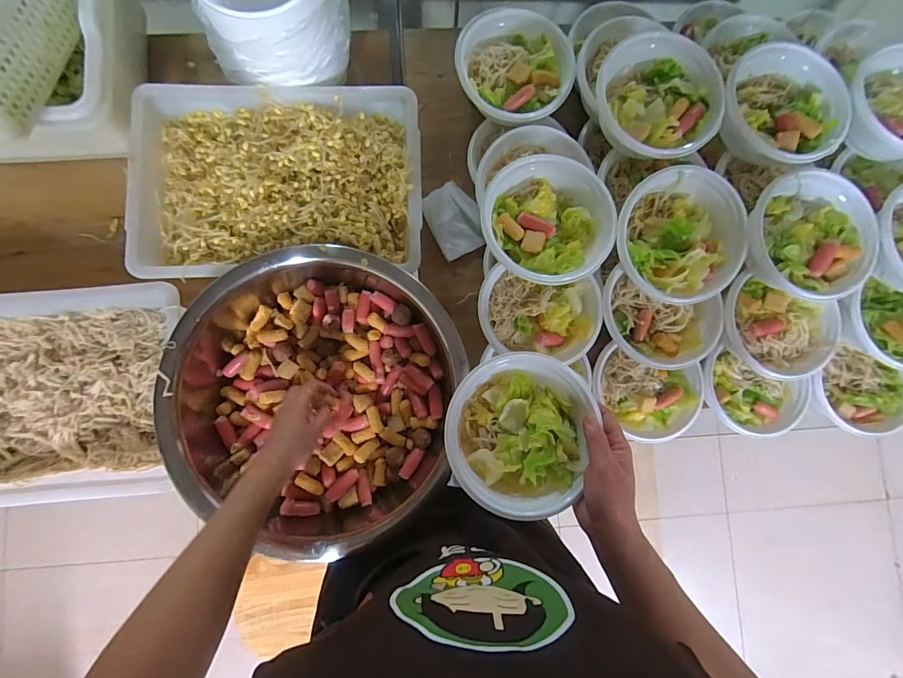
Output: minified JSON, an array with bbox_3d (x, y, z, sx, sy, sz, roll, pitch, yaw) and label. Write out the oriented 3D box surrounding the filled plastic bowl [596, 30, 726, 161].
[{"bbox_3d":[0.270,-0.308,0.515,0.145,0.068,0.152,0,85,-3],"label":"filled plastic bowl"}]

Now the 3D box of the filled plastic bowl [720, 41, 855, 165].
[{"bbox_3d":[0.424,-0.297,0.523,0.163,0.053,0.136,22,84,-1],"label":"filled plastic bowl"}]

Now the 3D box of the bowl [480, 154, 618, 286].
[{"bbox_3d":[0.119,-0.142,0.500,0.154,0.054,0.154,0,85,-3],"label":"bowl"}]

